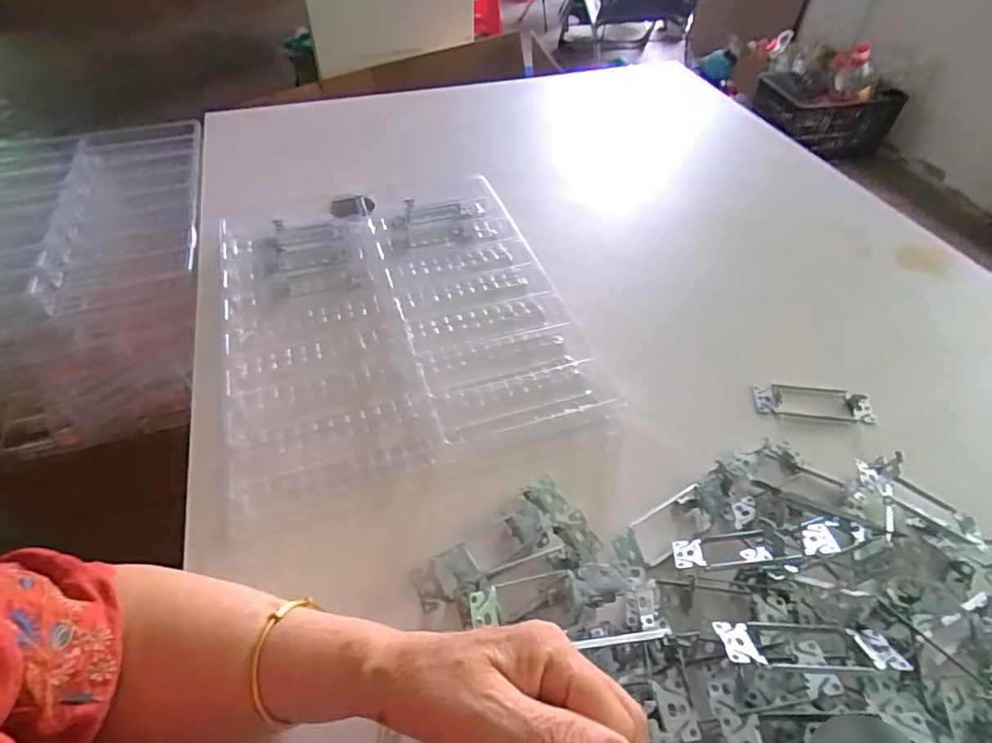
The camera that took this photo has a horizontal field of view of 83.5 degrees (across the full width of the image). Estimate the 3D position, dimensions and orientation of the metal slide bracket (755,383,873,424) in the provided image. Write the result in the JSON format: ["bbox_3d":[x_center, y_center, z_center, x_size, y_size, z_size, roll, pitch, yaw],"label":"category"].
[{"bbox_3d":[0.301,0.026,0.526,0.102,0.021,0.040,5,47,4],"label":"metal slide bracket"}]

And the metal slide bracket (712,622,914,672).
[{"bbox_3d":[0.192,0.169,0.346,0.105,0.007,0.041,2,17,1],"label":"metal slide bracket"}]

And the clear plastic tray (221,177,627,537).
[{"bbox_3d":[-0.113,-0.075,0.603,0.336,0.028,0.431,-14,49,-13],"label":"clear plastic tray"}]

